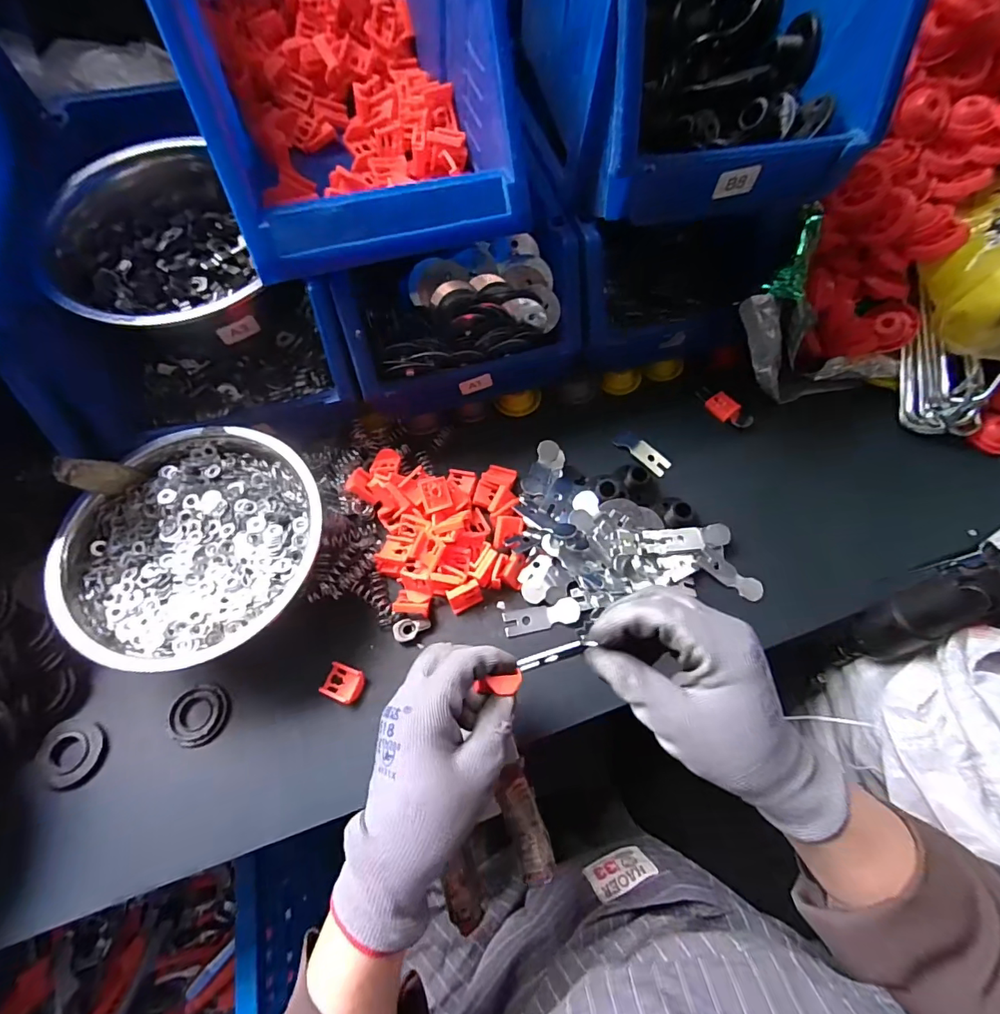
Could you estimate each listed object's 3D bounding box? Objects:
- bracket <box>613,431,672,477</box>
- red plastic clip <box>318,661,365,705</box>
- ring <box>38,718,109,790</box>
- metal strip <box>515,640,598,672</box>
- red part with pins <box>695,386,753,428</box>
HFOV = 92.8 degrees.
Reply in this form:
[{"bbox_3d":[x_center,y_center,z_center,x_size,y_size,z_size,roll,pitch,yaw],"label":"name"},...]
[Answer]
[{"bbox_3d":[0.141,-0.054,0.470,0.058,0.005,0.024,43,72,15],"label":"bracket"},{"bbox_3d":[-0.123,0.138,0.374,0.031,0.008,0.025,20,67,6],"label":"red plastic clip"},{"bbox_3d":[-0.317,0.182,0.353,0.043,0.004,0.047,1,66,-2],"label":"ring"},{"bbox_3d":[0.033,0.085,0.276,0.045,0.008,0.007,-22,68,9],"label":"metal strip"},{"bbox_3d":[0.232,-0.103,0.491,0.025,0.011,0.058,-29,70,-14],"label":"red part with pins"}]

